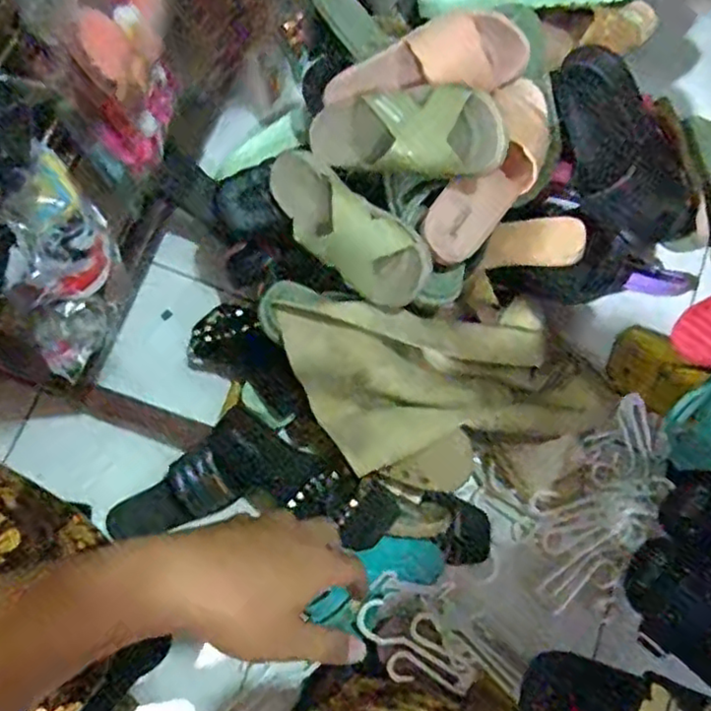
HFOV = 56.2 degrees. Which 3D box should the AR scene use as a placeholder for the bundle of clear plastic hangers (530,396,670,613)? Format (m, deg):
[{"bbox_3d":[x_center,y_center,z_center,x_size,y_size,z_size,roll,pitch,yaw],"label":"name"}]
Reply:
[{"bbox_3d":[0.318,0.198,0.866,0.145,0.053,0.279,40,79,8],"label":"bundle of clear plastic hangers"}]

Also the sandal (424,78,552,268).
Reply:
[{"bbox_3d":[0.144,-0.186,0.687,0.079,0.047,0.217,28,78,6],"label":"sandal"}]

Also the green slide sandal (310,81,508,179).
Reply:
[{"bbox_3d":[0.042,-0.225,0.677,0.214,0.066,0.100,17,75,35],"label":"green slide sandal"}]

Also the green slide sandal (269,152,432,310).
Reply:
[{"bbox_3d":[-0.015,-0.137,0.695,0.079,0.072,0.223,-41,66,-9],"label":"green slide sandal"}]

